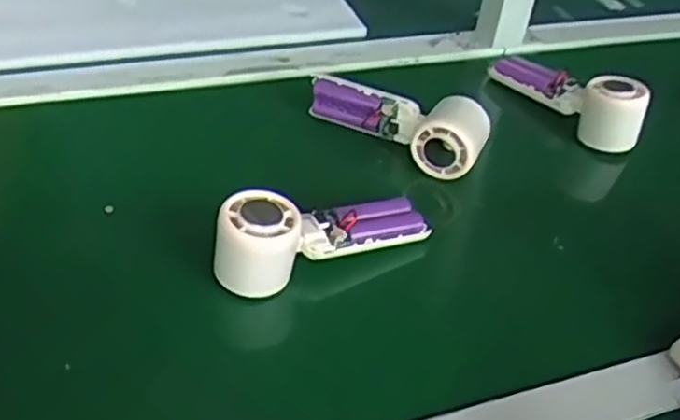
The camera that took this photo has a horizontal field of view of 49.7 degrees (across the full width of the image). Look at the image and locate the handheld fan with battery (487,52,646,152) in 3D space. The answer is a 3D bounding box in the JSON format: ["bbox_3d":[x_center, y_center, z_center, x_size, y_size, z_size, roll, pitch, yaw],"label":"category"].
[{"bbox_3d":[0.228,-0.126,0.740,0.050,0.056,0.175,-22,48,-30],"label":"handheld fan with battery"}]

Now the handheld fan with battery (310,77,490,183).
[{"bbox_3d":[0.053,-0.086,0.661,0.163,0.052,0.051,26,44,22],"label":"handheld fan with battery"}]

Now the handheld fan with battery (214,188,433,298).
[{"bbox_3d":[-0.012,0.010,0.535,0.160,0.054,0.046,-15,45,-24],"label":"handheld fan with battery"}]

